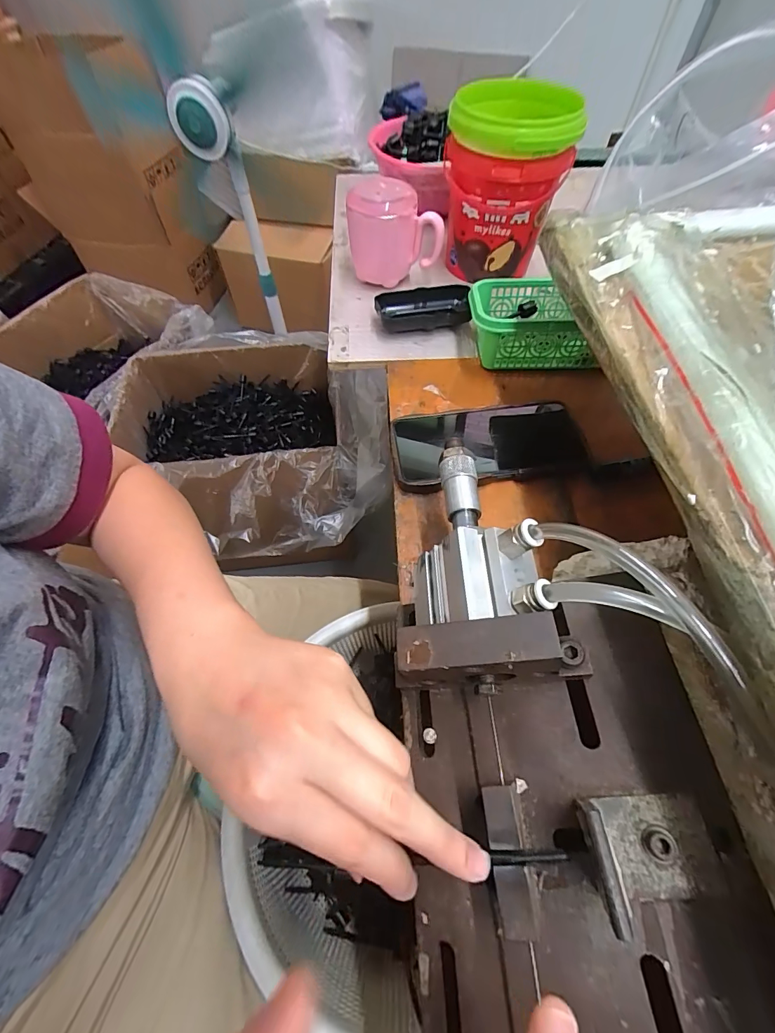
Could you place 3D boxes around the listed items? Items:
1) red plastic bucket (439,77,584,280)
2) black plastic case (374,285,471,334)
[{"bbox_3d":[0.131,-0.375,0.459,0.129,0.151,0.131,11,60,7],"label":"red plastic bucket"},{"bbox_3d":[0.041,-0.237,0.453,0.106,0.027,0.045,-6,59,-3],"label":"black plastic case"}]

